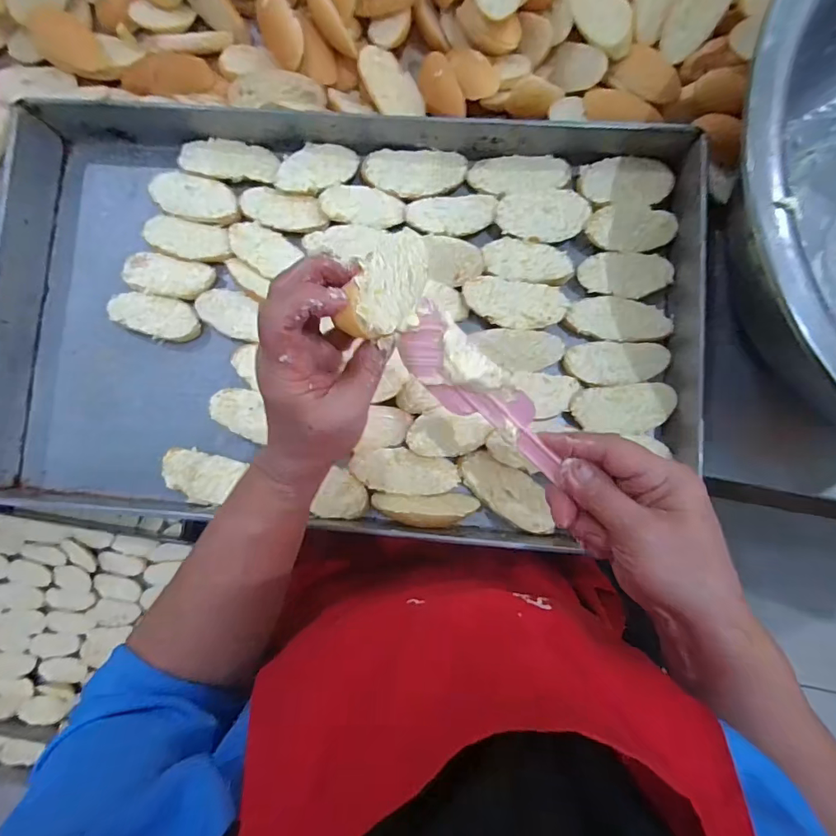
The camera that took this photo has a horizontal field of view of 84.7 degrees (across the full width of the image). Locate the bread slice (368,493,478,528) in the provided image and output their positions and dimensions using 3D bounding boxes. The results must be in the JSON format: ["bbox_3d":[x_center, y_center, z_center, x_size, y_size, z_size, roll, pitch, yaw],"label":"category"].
[{"bbox_3d":[0.006,0.078,0.394,0.092,0.035,0.012,3,117,1],"label":"bread slice"}]

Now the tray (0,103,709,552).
[{"bbox_3d":[-0.070,-0.084,0.419,0.599,0.047,0.362,4,85,3],"label":"tray"}]

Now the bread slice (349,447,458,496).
[{"bbox_3d":[-0.012,0.047,0.402,0.093,0.012,0.038,7,86,3],"label":"bread slice"}]

